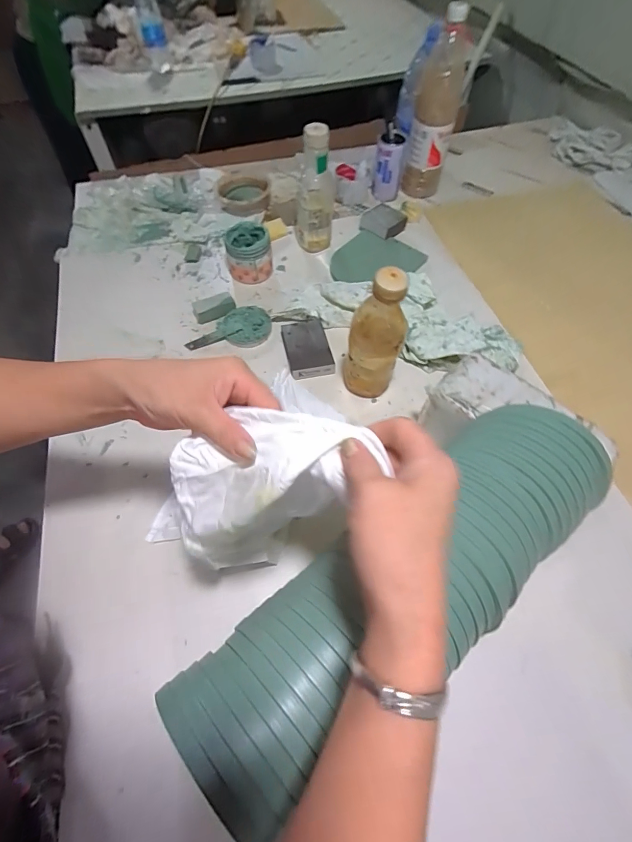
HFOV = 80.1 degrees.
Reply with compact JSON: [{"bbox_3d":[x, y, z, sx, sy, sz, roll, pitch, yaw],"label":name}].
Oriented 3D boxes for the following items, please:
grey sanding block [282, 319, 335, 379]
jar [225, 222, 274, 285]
[{"bbox_3d":[-0.014,-0.120,0.613,0.072,0.019,0.107,-12,60,-8],"label":"grey sanding block"},{"bbox_3d":[-0.126,-0.312,0.699,0.078,0.076,0.081,0,59,0],"label":"jar"}]

